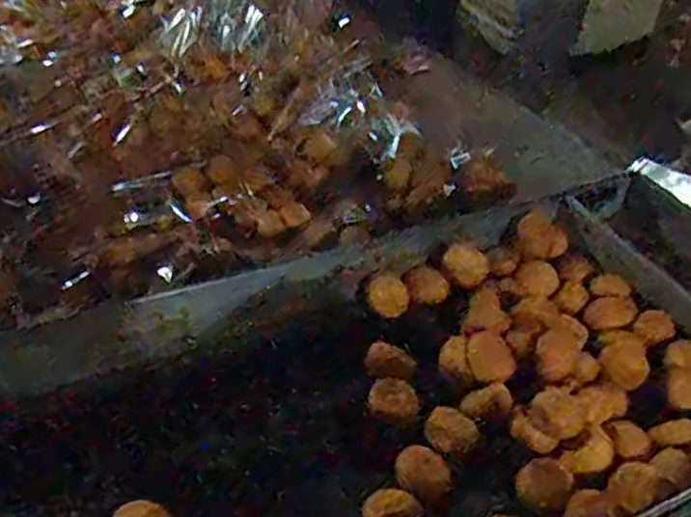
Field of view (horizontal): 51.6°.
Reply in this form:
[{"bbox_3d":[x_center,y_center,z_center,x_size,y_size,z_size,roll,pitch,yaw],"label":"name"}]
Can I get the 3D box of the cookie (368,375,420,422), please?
[{"bbox_3d":[0.043,0.125,0.639,0.045,0.023,0.030,6,41,8],"label":"cookie"}]

